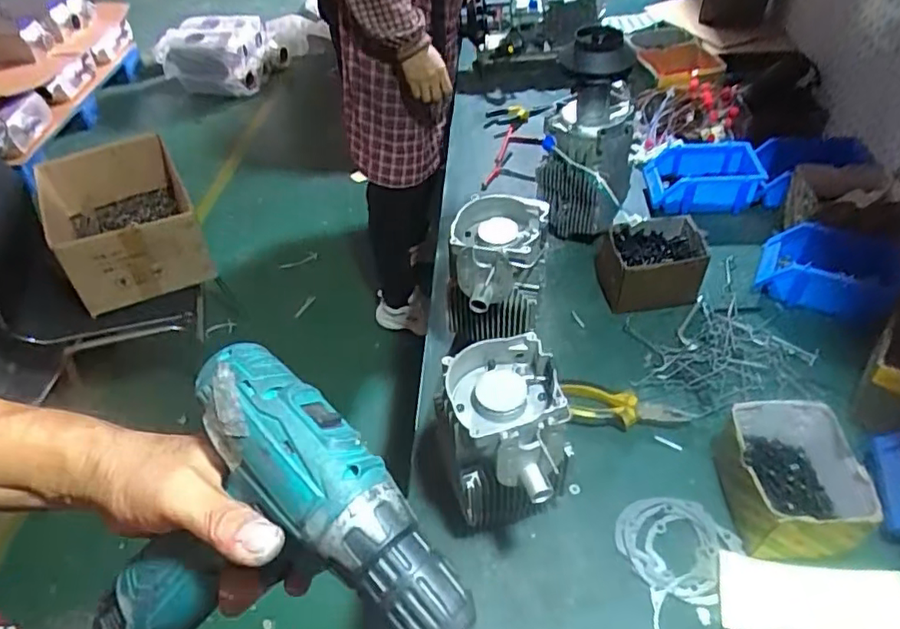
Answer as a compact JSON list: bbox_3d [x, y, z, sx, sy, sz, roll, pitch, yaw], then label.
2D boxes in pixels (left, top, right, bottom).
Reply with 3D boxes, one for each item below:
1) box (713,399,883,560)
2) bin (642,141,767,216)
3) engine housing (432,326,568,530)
[{"bbox_3d":[0.386,0.183,0.673,0.144,0.096,0.155,0,47,3],"label":"box"},{"bbox_3d":[0.455,-0.249,1.081,0.189,0.072,0.149,-7,47,-4],"label":"bin"},{"bbox_3d":[0.061,0.148,0.657,0.118,0.204,0.151,-12,47,-9],"label":"engine housing"}]

